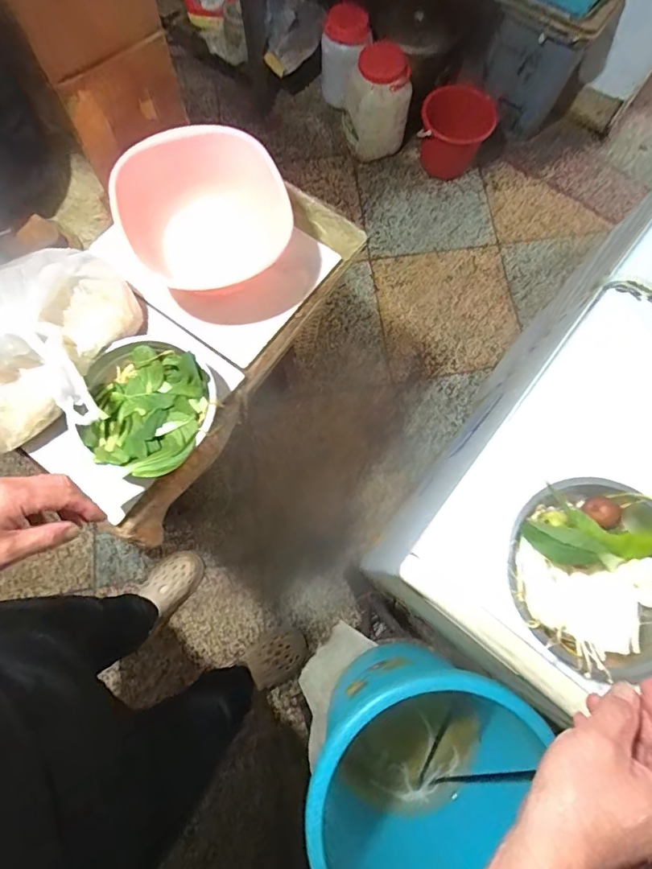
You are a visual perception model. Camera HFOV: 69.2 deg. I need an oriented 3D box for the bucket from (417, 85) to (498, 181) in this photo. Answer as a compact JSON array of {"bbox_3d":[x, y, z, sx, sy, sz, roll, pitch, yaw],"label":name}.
[{"bbox_3d":[0.431,-1.019,1.599,0.232,0.217,0.183,12,75,3],"label":"bucket"}]

